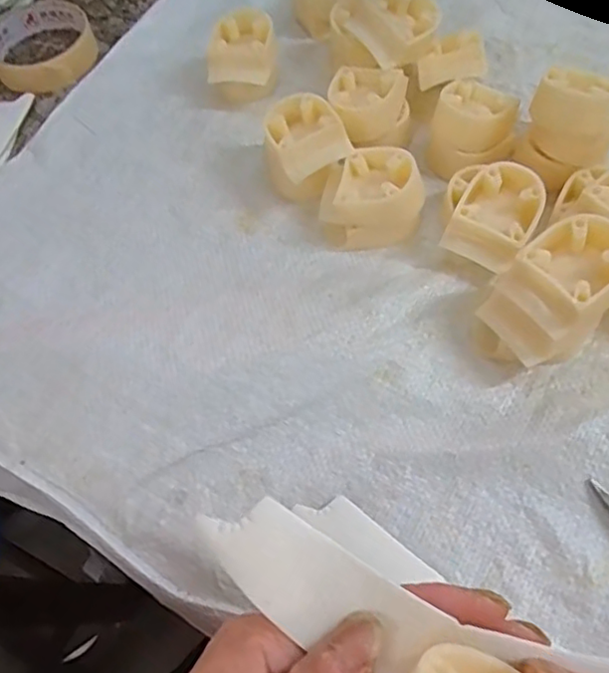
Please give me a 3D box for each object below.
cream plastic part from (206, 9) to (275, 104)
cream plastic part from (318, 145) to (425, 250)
[{"bbox_3d":[-0.047,-0.208,0.455,0.051,0.038,0.052,-5,61,2],"label":"cream plastic part"},{"bbox_3d":[0.042,-0.089,0.386,0.061,0.040,0.052,0,61,4],"label":"cream plastic part"}]

